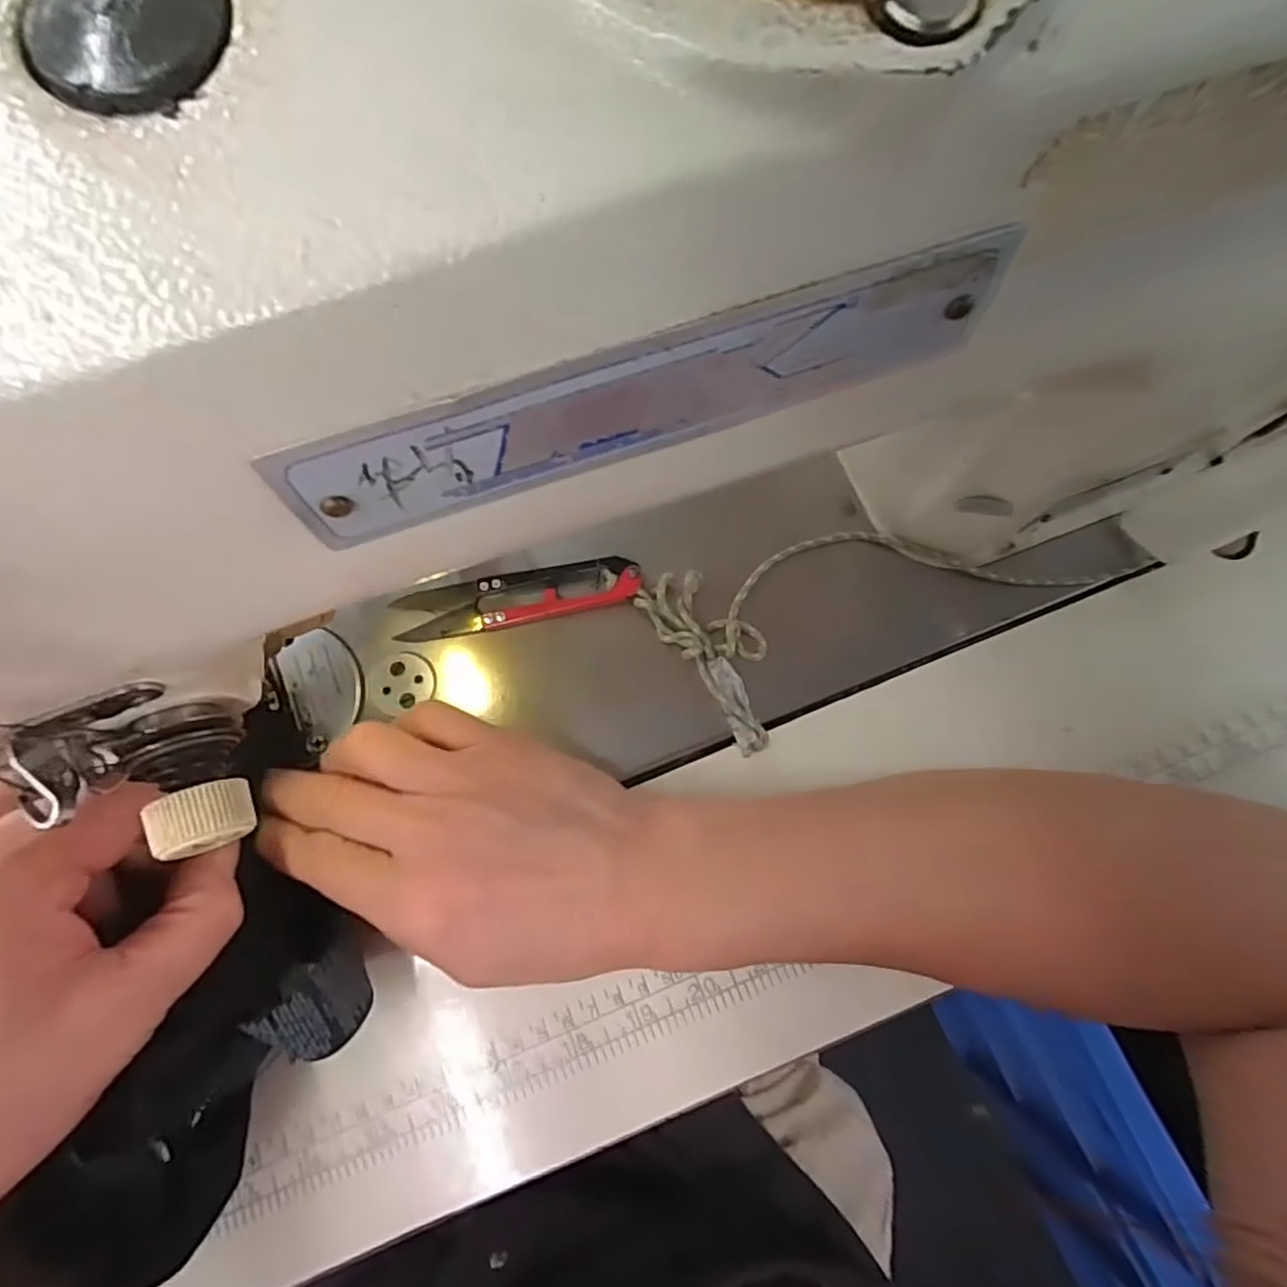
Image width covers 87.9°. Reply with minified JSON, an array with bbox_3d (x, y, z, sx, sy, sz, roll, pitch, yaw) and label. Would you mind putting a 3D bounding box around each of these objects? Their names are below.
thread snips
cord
[{"bbox_3d":[-0.053,-0.019,0.283,0.103,0.009,0.022,-9,77,-1],"label":"thread snips"},{"bbox_3d":[0.097,-0.019,0.275,0.182,0.014,0.075,-22,78,-4],"label":"cord"}]

